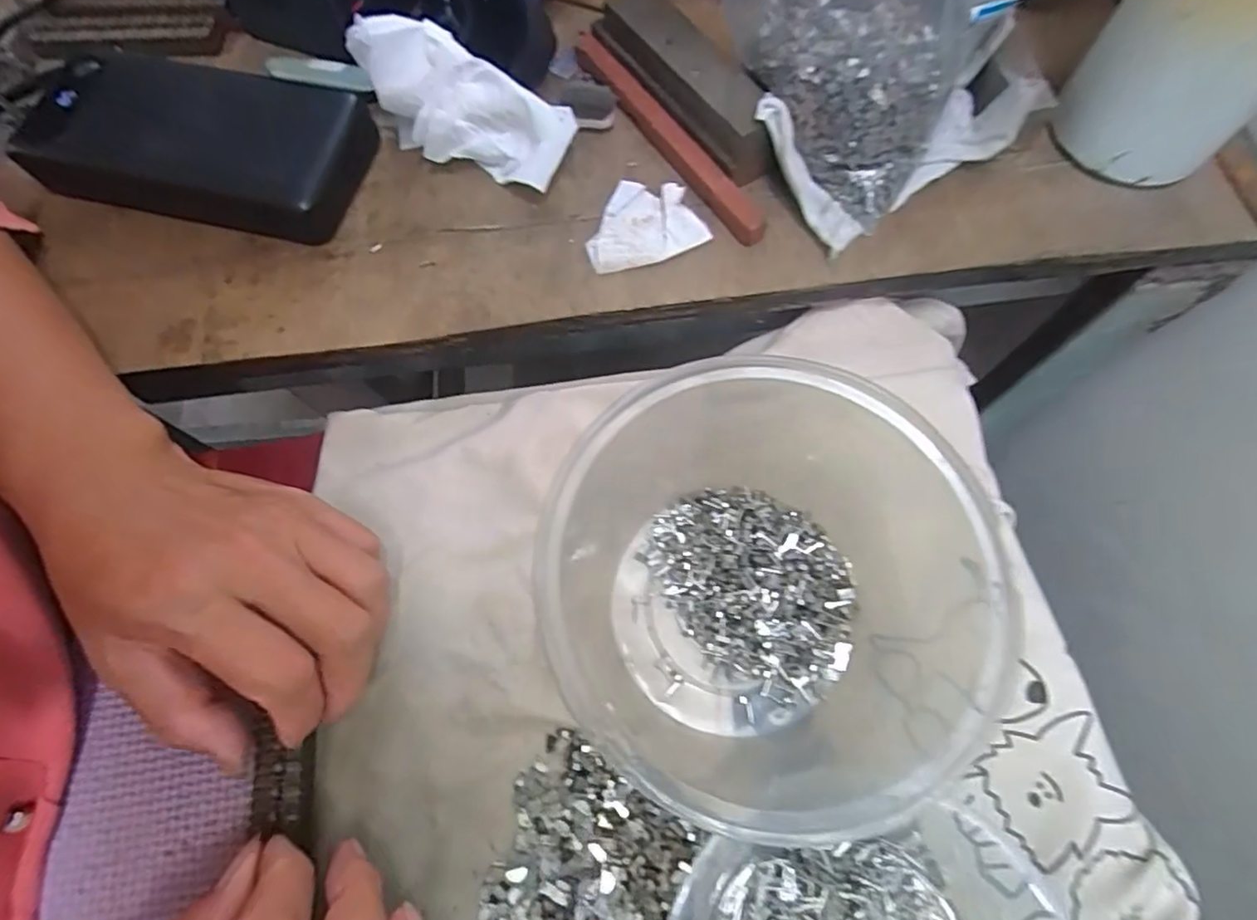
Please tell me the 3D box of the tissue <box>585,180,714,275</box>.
[{"bbox_3d":[0.005,-0.108,0.281,0.052,0.009,0.039,-19,73,-4],"label":"tissue"}]

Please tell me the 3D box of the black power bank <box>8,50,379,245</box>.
[{"bbox_3d":[-0.207,-0.156,0.295,0.171,0.022,0.080,14,74,6],"label":"black power bank"}]

